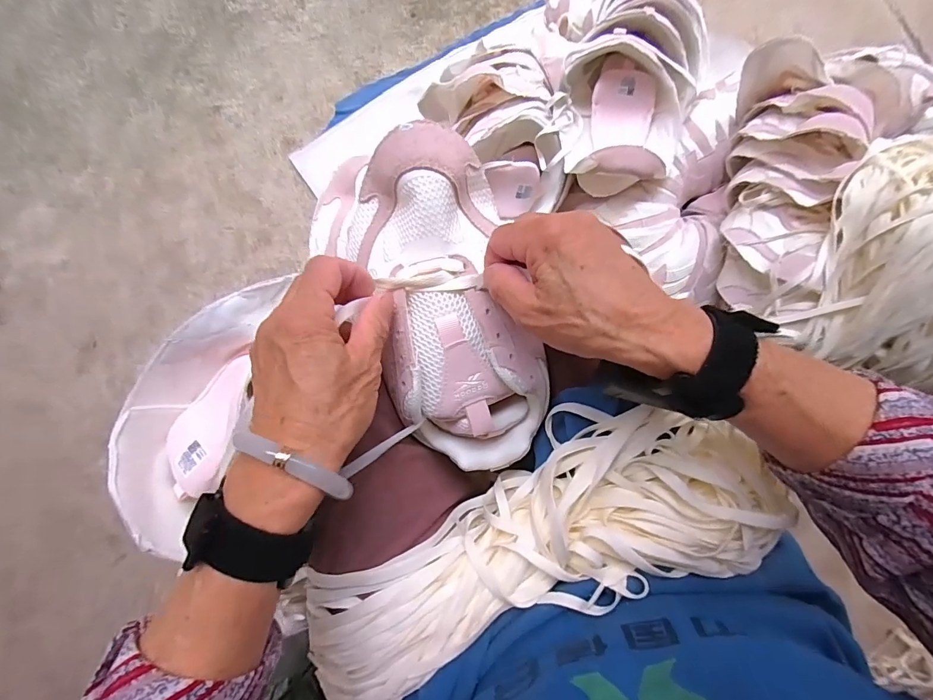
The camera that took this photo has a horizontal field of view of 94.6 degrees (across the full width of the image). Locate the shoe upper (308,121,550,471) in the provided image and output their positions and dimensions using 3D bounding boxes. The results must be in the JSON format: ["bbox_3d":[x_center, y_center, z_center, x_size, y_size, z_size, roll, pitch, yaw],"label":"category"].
[{"bbox_3d":[-0.013,-0.028,0.302,0.114,0.046,0.237,-22,95,-4],"label":"shoe upper"}]

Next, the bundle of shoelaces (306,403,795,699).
[{"bbox_3d":[0.042,0.134,0.304,0.338,0.063,0.144,-22,83,-3],"label":"bundle of shoelaces"}]

